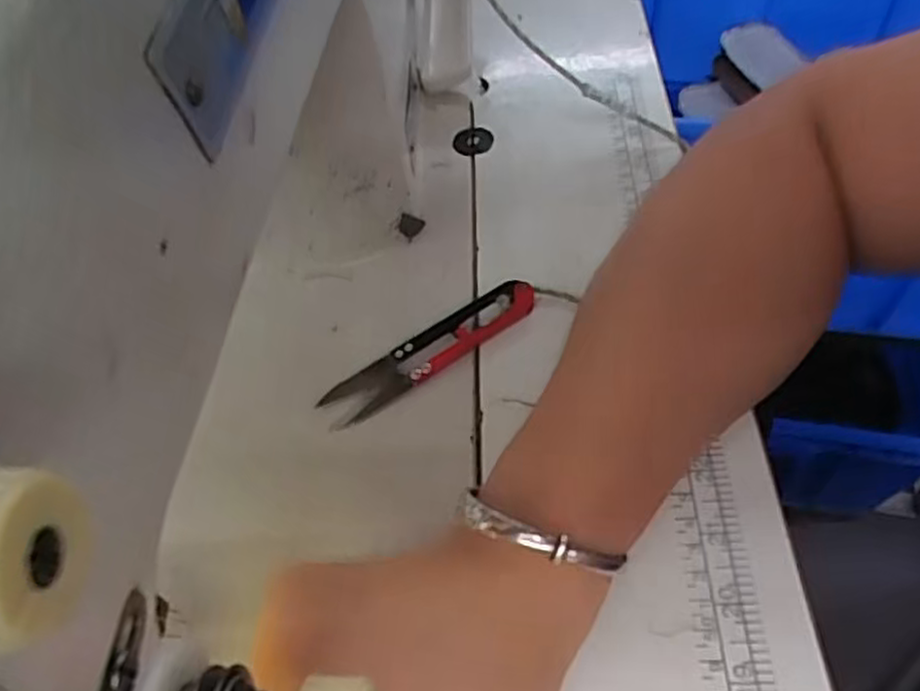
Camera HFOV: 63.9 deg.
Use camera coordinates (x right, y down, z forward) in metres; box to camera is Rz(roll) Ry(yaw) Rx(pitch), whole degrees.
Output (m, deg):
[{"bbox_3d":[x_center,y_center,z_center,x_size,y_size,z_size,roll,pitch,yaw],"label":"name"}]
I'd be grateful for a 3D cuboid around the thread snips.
[{"bbox_3d":[-0.012,0.002,0.325,0.105,0.009,0.022,-30,56,-16],"label":"thread snips"}]

